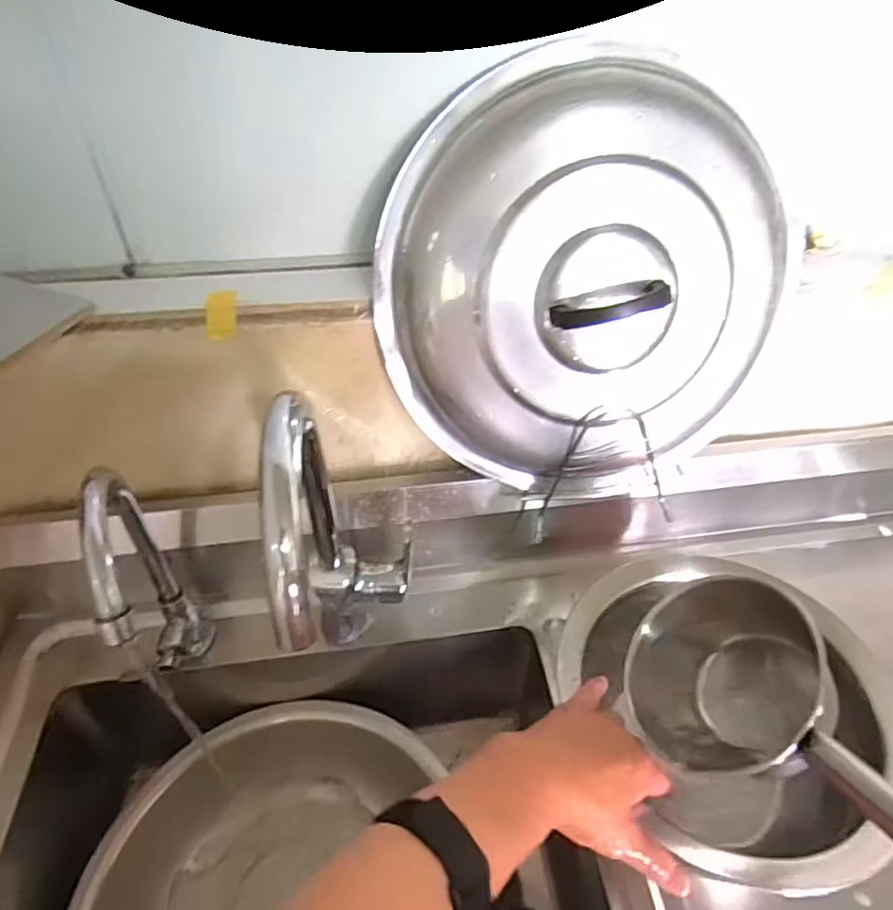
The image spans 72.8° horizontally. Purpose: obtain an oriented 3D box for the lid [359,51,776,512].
[{"bbox_3d":[0.120,-0.133,0.516,0.357,0.372,0.049,-30,20,12],"label":"lid"}]

